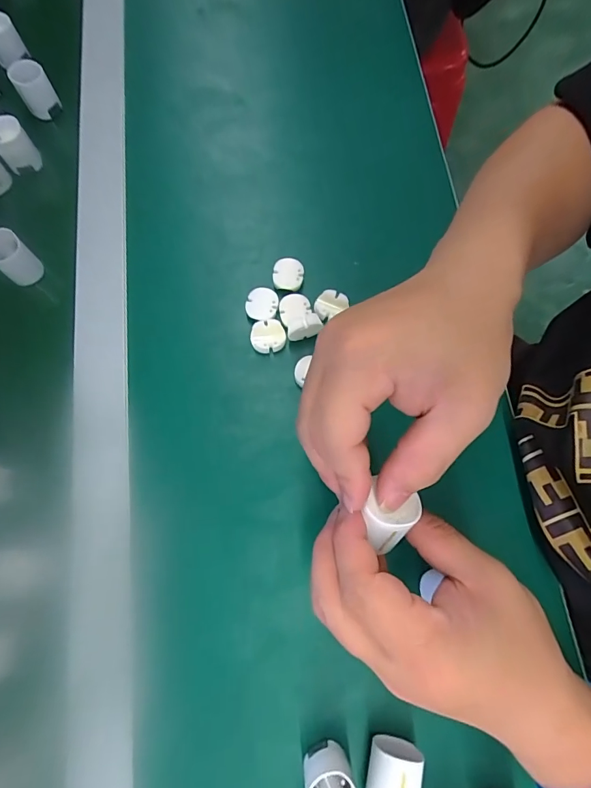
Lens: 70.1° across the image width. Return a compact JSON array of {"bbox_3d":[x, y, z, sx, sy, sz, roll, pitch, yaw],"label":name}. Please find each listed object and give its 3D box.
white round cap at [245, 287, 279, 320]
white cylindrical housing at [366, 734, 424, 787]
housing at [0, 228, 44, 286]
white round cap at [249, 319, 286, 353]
[{"bbox_3d":[-0.027,-0.072,0.342,0.024,0.014,0.027,8,69,1],"label":"white round cap"},{"bbox_3d":[0.056,0.226,0.248,0.028,0.026,0.043,13,69,2],"label":"white cylindrical housing"},{"bbox_3d":[-0.227,-0.110,0.338,0.031,0.034,0.028,37,72,11],"label":"housing"},{"bbox_3d":[-0.022,-0.046,0.336,0.027,0.012,0.024,-9,70,-6],"label":"white round cap"}]

